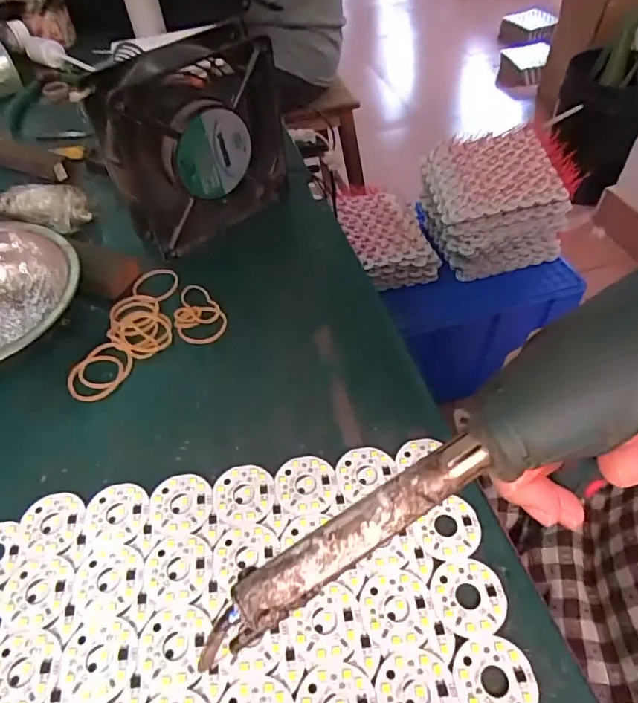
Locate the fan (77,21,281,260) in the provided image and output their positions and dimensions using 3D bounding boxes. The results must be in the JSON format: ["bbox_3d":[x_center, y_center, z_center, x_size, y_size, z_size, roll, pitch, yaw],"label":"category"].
[{"bbox_3d":[-0.085,-0.145,0.355,0.127,0.118,0.045,-36,57,-25],"label":"fan"}]

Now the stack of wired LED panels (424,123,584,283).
[{"bbox_3d":[0.348,-0.307,1.041,0.253,0.187,0.237,-13,51,-9],"label":"stack of wired LED panels"}]

